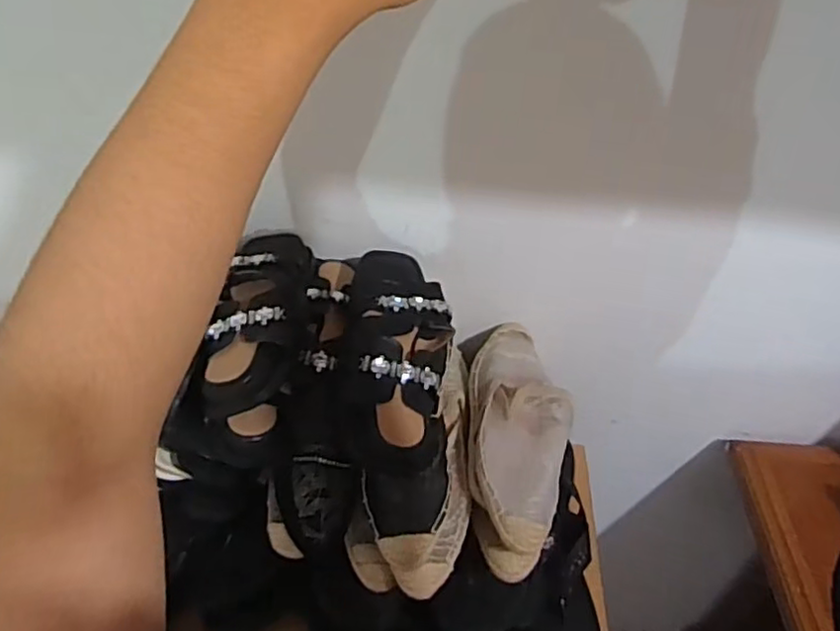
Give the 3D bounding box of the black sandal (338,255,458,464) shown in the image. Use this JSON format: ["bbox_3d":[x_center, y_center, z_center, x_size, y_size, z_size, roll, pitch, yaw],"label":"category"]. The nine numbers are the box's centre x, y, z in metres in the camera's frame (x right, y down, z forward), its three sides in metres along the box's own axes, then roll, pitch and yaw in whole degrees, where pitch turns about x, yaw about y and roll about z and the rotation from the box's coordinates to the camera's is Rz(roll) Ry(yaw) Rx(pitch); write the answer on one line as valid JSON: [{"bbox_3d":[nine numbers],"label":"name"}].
[{"bbox_3d":[-0.024,0.041,0.681,0.106,0.086,0.244,3,43,-1],"label":"black sandal"}]

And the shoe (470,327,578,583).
[{"bbox_3d":[0.108,0.119,0.730,0.103,0.093,0.312,3,43,-1],"label":"shoe"}]

